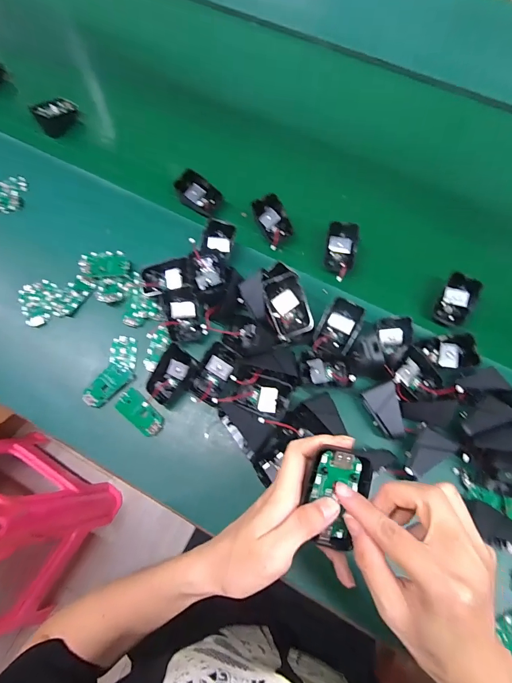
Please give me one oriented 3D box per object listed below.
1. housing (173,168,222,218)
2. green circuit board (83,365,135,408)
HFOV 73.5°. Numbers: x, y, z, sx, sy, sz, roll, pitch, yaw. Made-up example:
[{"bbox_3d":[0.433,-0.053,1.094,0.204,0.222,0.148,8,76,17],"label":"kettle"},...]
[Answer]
[{"bbox_3d":[-0.088,-0.225,0.523,0.069,0.016,0.055,35,66,-14],"label":"housing"},{"bbox_3d":[-0.185,0.052,0.423,0.061,0.006,0.032,-41,74,-12],"label":"green circuit board"}]

